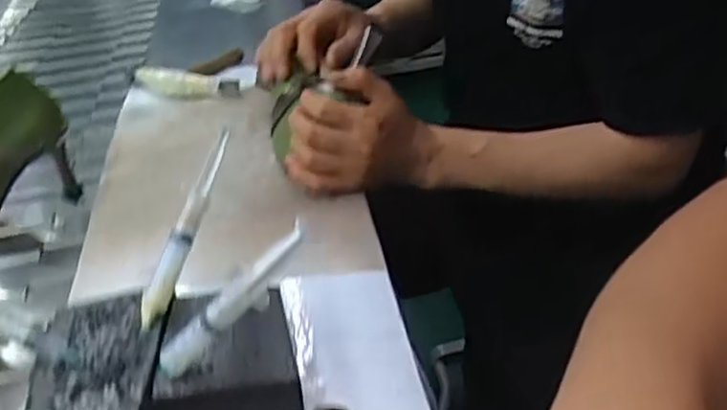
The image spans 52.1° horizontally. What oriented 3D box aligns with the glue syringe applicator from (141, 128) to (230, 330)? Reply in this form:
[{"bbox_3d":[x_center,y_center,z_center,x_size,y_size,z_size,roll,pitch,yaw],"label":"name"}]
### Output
[{"bbox_3d":[-0.122,0.014,0.515,0.017,0.014,0.144,9,69,24],"label":"glue syringe applicator"}]

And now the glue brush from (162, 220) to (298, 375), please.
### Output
[{"bbox_3d":[-0.075,0.056,0.422,0.133,0.018,0.012,-45,21,26],"label":"glue brush"}]

